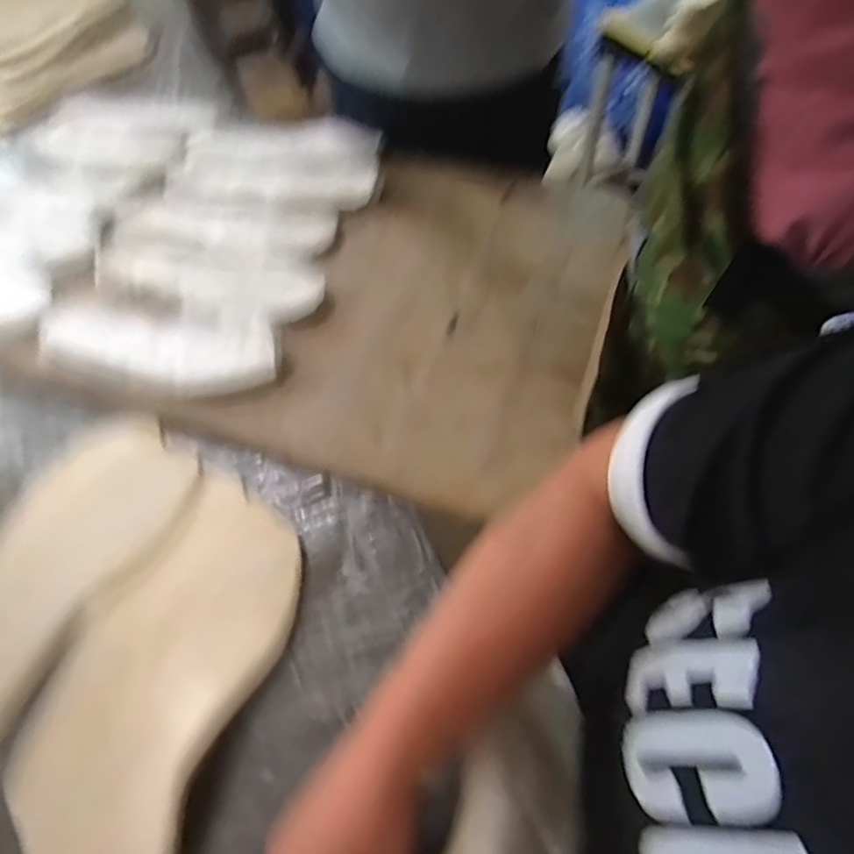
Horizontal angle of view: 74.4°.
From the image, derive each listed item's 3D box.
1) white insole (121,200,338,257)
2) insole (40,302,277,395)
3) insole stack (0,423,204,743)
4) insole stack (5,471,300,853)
[{"bbox_3d":[-0.240,-0.251,0.682,0.267,0.014,0.082,11,60,10],"label":"white insole"},{"bbox_3d":[-0.280,-0.081,0.583,0.258,0.015,0.090,8,60,8],"label":"insole"},{"bbox_3d":[-0.329,0.118,0.484,0.145,0.016,0.286,23,63,16],"label":"insole stack"},{"bbox_3d":[-0.203,0.175,0.428,0.159,0.021,0.292,15,61,12],"label":"insole stack"}]

